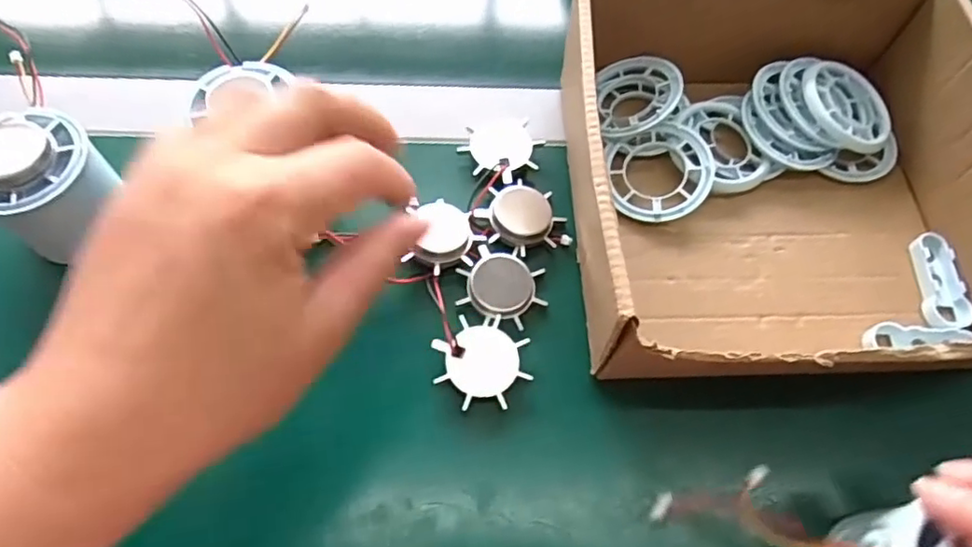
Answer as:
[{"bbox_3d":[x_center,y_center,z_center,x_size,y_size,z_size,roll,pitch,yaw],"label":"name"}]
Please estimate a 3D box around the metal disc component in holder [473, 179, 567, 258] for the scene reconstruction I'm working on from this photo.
[{"bbox_3d":[0.018,-0.029,0.309,0.040,0.006,0.040,-21,66,-12],"label":"metal disc component in holder"}]

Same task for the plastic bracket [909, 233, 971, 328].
[{"bbox_3d":[0.225,0.003,0.300,0.018,0.010,0.048,4,63,1],"label":"plastic bracket"}]

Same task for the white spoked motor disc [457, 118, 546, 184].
[{"bbox_3d":[0.009,-0.067,0.326,0.041,0.005,0.037,-24,66,-13],"label":"white spoked motor disc"}]

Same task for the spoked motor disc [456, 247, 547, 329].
[{"bbox_3d":[0.007,0.005,0.293,0.041,0.008,0.039,1,63,-1],"label":"spoked motor disc"}]

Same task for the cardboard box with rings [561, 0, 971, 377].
[{"bbox_3d":[0.144,-0.048,0.292,0.197,0.073,0.206,0,63,-2],"label":"cardboard box with rings"}]

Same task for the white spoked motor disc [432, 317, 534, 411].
[{"bbox_3d":[-0.002,0.039,0.273,0.041,0.004,0.041,39,68,16],"label":"white spoked motor disc"}]

